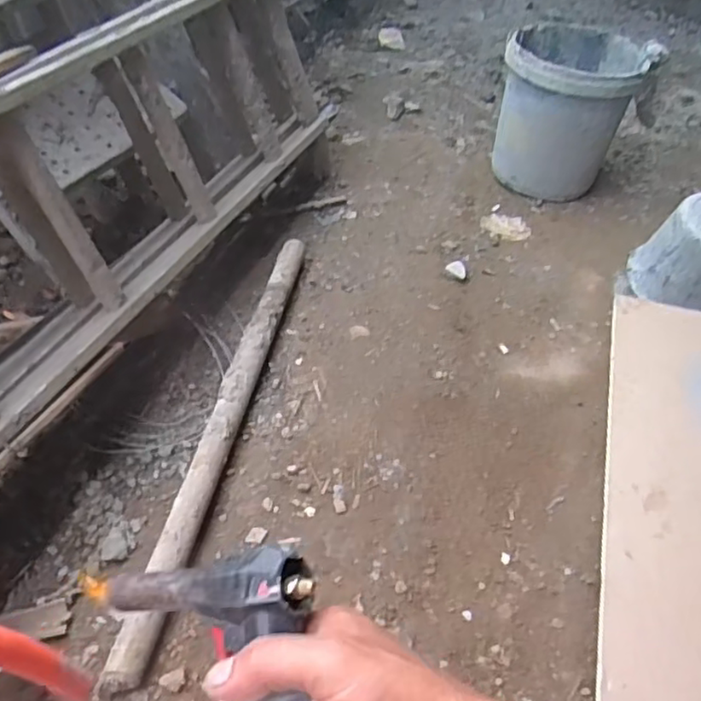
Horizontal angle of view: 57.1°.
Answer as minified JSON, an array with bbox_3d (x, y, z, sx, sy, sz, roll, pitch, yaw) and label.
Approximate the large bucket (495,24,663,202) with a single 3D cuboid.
[{"bbox_3d":[0.510,-0.561,1.527,0.296,0.314,0.289,2,46,-2],"label":"large bucket"}]

